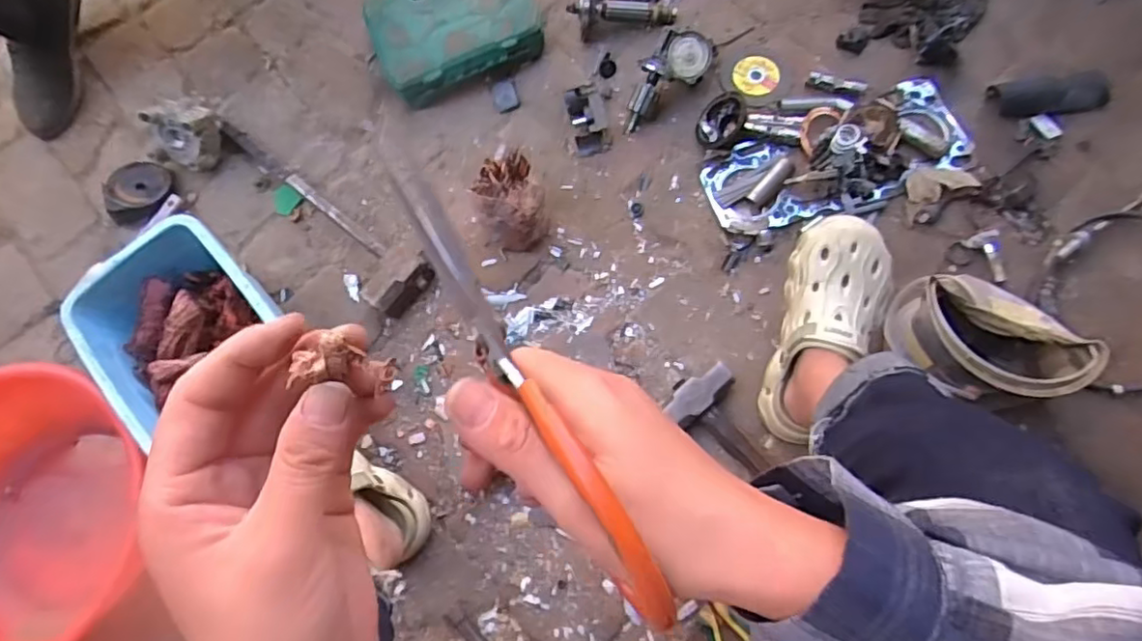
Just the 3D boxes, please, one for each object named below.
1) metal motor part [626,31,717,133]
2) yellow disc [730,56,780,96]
[{"bbox_3d":[0.124,-0.324,0.839,0.153,0.043,0.068,-44,81,7],"label":"metal motor part"},{"bbox_3d":[0.256,-0.338,0.860,0.061,0.005,0.062,-3,75,11],"label":"yellow disc"}]

